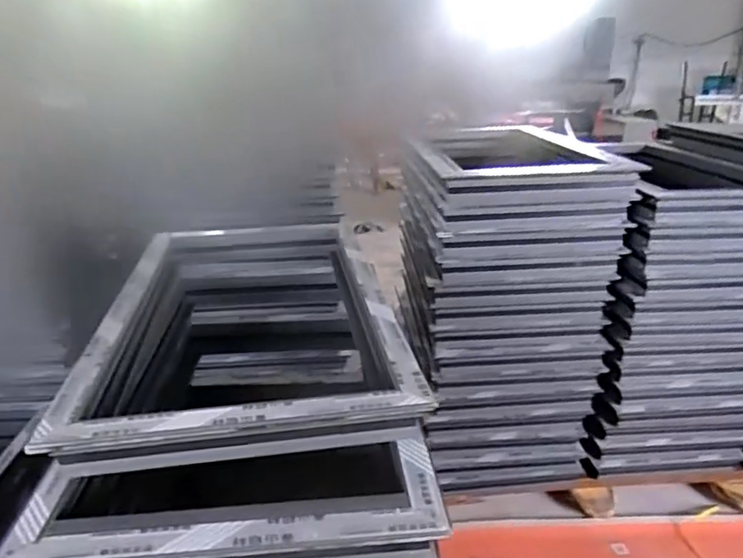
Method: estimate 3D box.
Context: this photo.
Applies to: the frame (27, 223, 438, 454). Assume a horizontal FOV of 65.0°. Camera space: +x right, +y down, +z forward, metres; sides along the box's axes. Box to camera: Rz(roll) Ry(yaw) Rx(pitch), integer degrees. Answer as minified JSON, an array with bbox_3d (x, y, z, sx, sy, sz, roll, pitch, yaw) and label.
[{"bbox_3d":[-0.248,0.035,1.185,0.538,0.045,0.866,-4,22,-9],"label":"frame"}]

